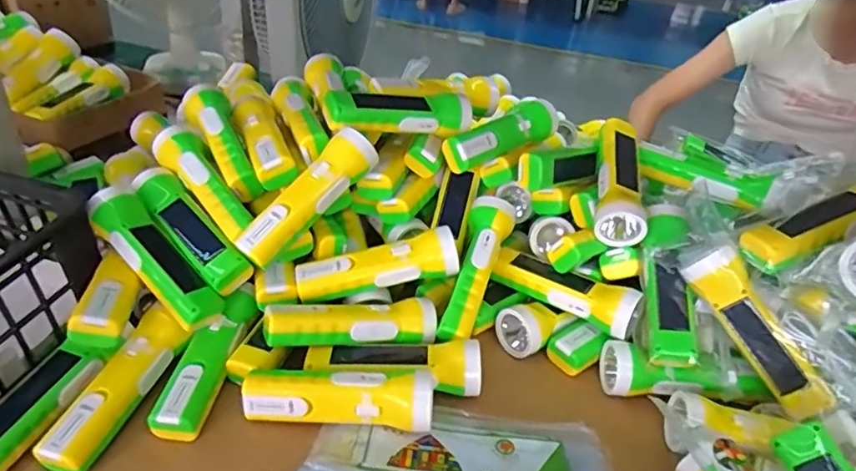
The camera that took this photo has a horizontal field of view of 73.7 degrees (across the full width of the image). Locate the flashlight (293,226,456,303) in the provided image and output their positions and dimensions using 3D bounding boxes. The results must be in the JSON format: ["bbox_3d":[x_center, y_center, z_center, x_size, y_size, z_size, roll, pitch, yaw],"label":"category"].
[{"bbox_3d":[-0.053,0.033,0.597,0.168,0.042,0.043,-12,35,-3],"label":"flashlight"}]

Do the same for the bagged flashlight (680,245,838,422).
[{"bbox_3d":[0.305,0.087,0.531,0.046,0.054,0.170,-25,77,-37],"label":"bagged flashlight"}]

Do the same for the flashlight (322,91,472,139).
[{"bbox_3d":[-0.031,-0.138,0.648,0.171,0.045,0.047,-9,36,-21],"label":"flashlight"}]

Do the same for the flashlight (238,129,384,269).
[{"bbox_3d":[-0.121,-0.038,0.586,0.043,0.045,0.168,32,72,34],"label":"flashlight"}]

